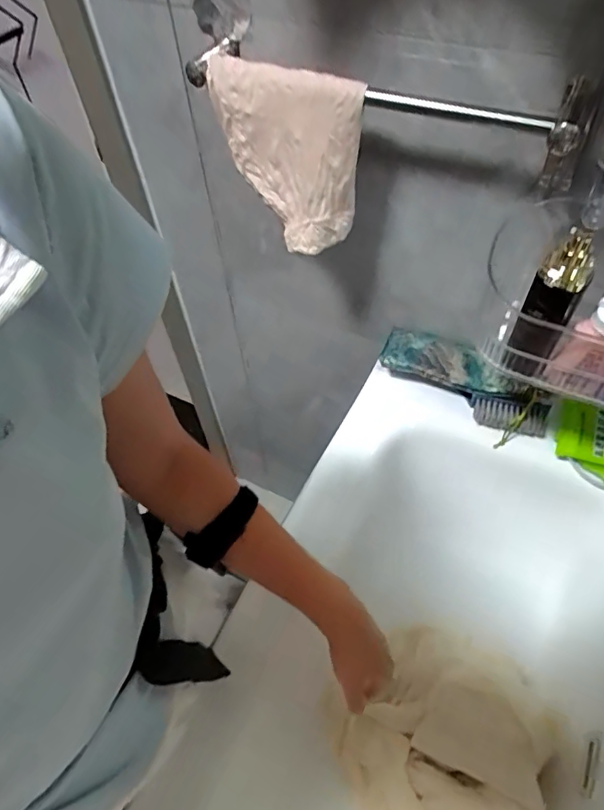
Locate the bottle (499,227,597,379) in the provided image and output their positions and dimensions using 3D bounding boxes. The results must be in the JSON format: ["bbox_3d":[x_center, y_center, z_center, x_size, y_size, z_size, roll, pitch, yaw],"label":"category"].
[{"bbox_3d":[0.218,-0.082,0.444,0.040,0.151,0.034,22,57,18],"label":"bottle"}]

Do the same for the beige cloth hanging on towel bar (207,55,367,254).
[{"bbox_3d":[-0.018,-0.266,0.533,0.162,0.163,0.053,34,62,25],"label":"beige cloth hanging on towel bar"}]

